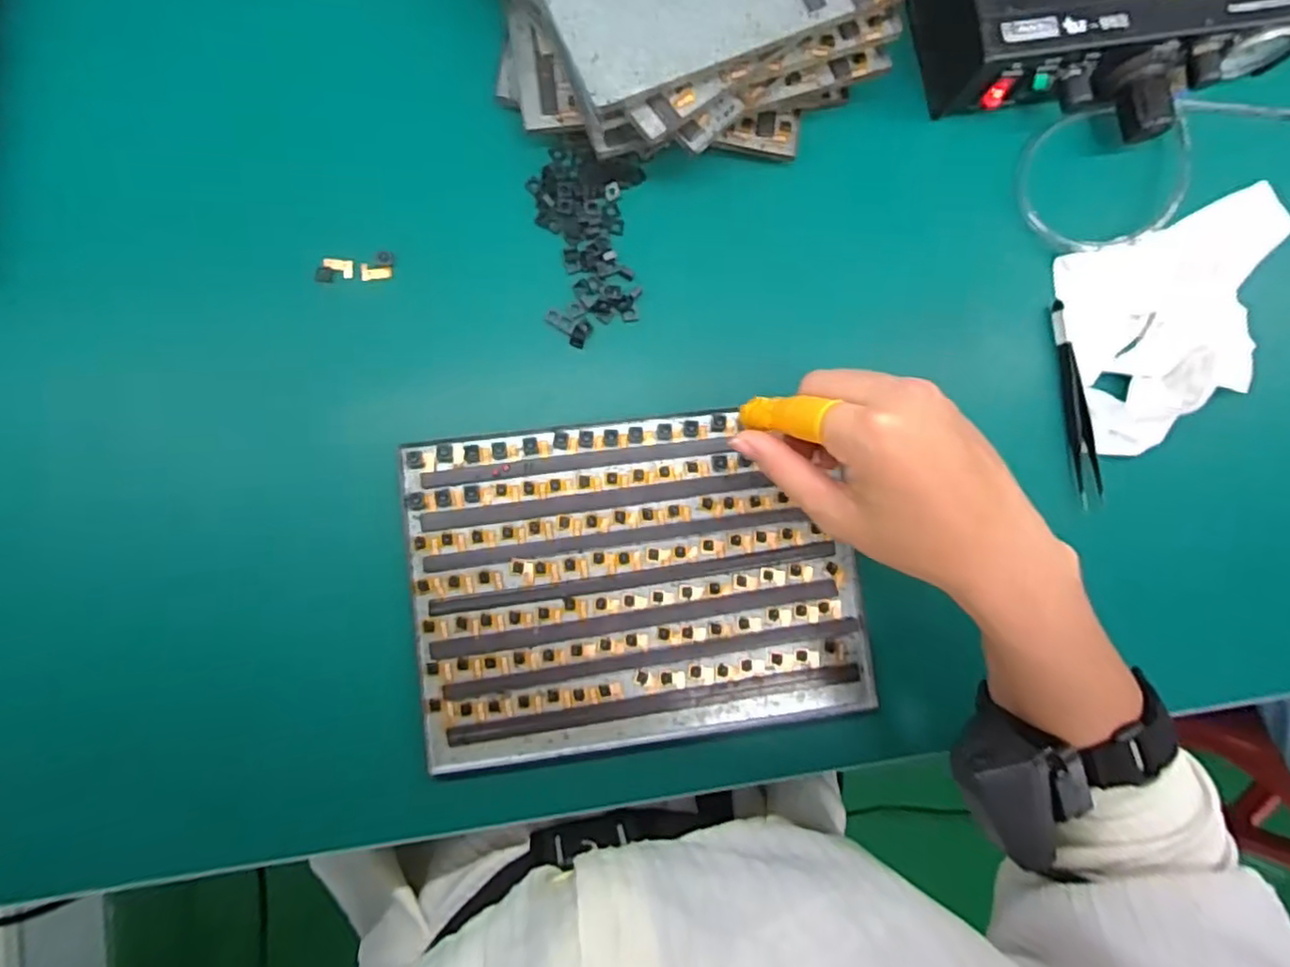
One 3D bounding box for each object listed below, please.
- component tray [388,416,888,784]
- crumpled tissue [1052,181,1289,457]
[{"bbox_3d":[-0.003,0.053,0.383,0.243,0.007,0.177,-7,85,-7],"label":"component tray"},{"bbox_3d":[0.346,-0.106,0.422,0.170,0.034,0.125,-21,87,-8],"label":"crumpled tissue"}]

